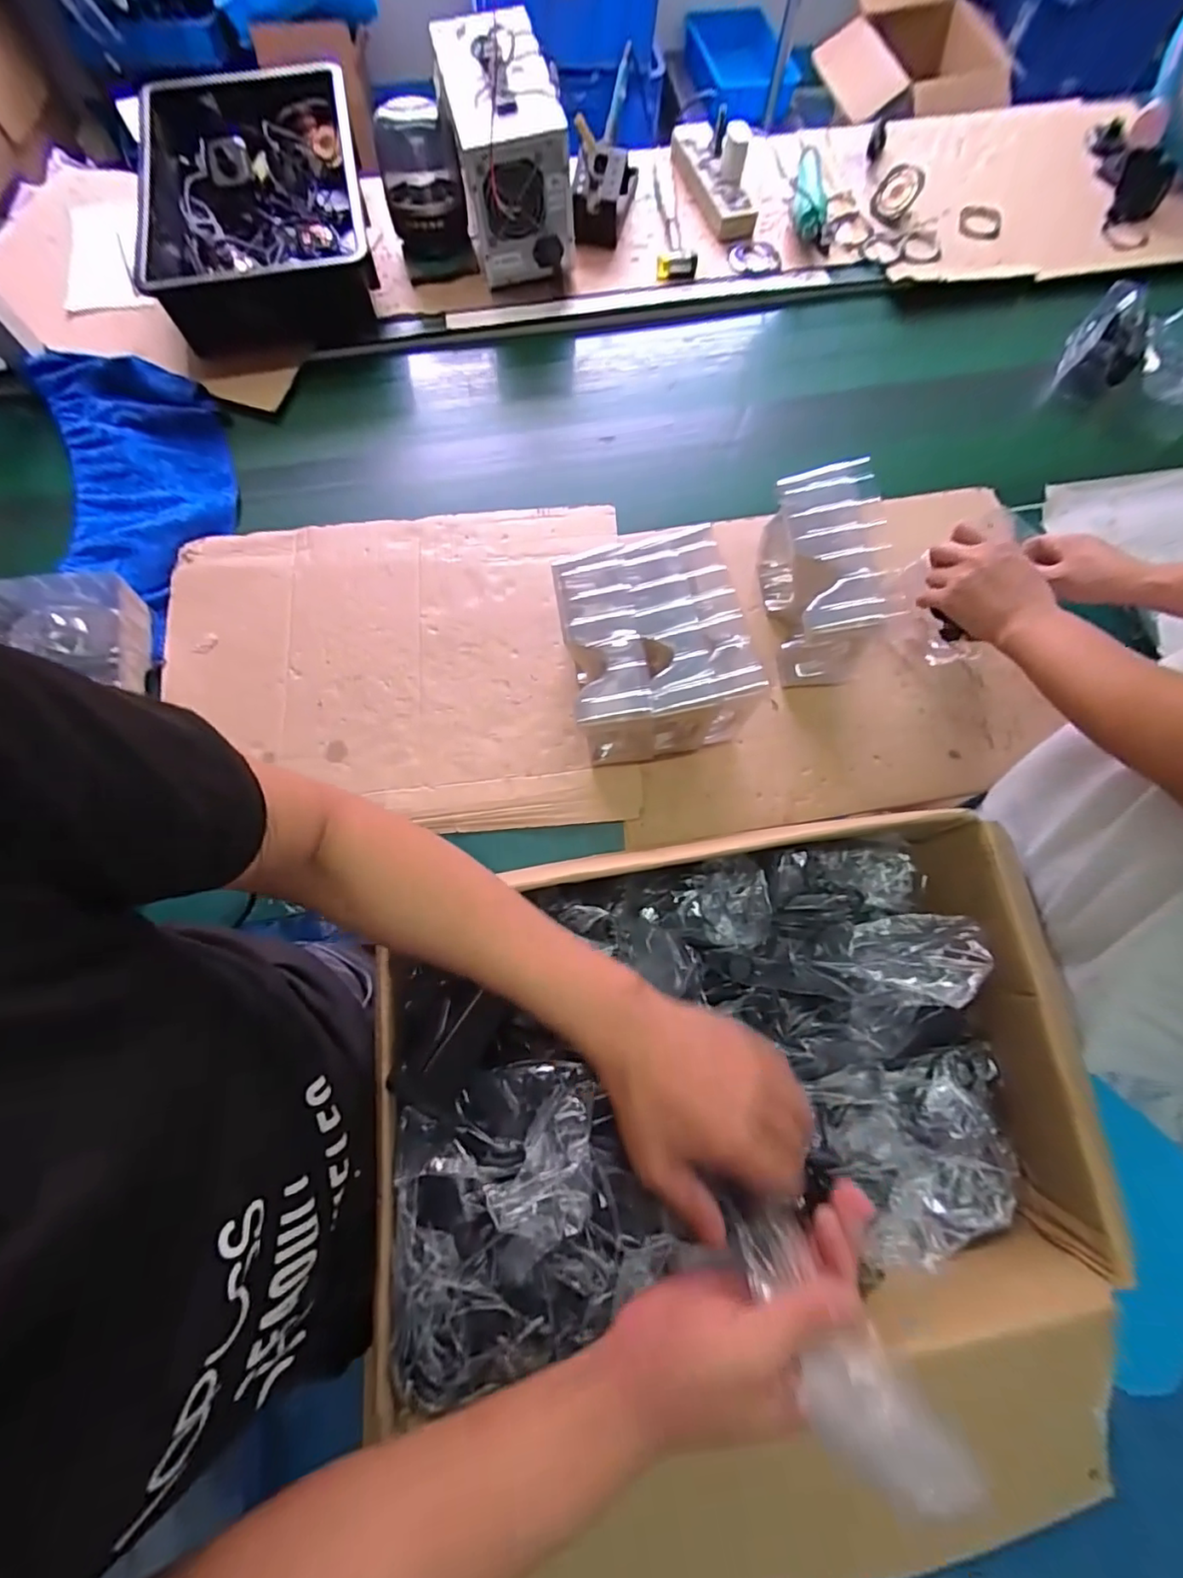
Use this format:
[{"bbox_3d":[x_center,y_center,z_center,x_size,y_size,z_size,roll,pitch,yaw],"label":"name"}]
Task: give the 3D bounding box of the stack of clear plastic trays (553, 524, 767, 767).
[{"bbox_3d":[0.062,-0.133,0.586,0.172,0.146,0.174,-9,74,-3],"label":"stack of clear plastic trays"}]

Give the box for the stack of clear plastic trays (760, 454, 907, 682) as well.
[{"bbox_3d":[0.237,-0.213,0.612,0.099,0.153,0.170,-2,74,-1],"label":"stack of clear plastic trays"}]

